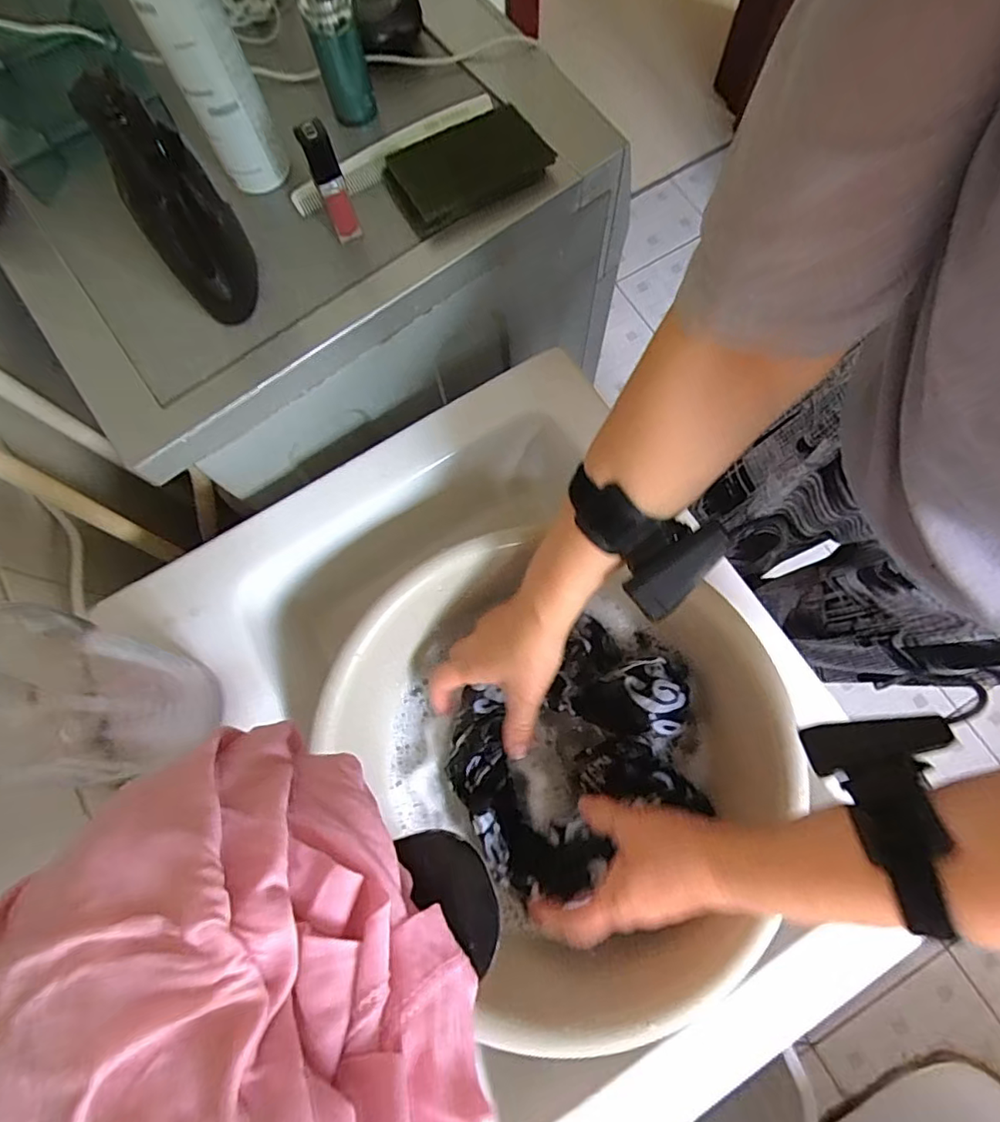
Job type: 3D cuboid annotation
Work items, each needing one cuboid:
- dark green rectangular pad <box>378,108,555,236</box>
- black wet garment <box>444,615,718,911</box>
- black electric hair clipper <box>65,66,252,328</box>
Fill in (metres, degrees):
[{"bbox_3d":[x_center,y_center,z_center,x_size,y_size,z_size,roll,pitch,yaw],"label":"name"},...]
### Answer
[{"bbox_3d":[-0.027,-0.295,0.420,0.113,0.017,0.073,-26,75,-5],"label":"dark green rectangular pad"},{"bbox_3d":[0.062,0.149,0.437,0.196,0.050,0.151,-25,75,-5],"label":"black wet garment"},{"bbox_3d":[-0.195,-0.215,0.348,0.050,0.135,0.052,-27,75,-5],"label":"black electric hair clipper"}]

